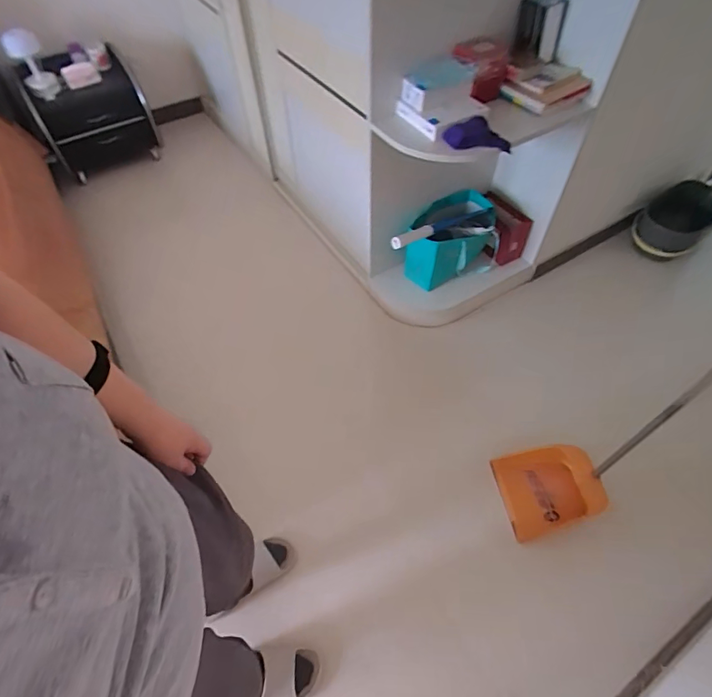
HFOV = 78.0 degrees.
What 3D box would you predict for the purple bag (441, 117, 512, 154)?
[{"bbox_3d":[0.316,-0.554,1.138,0.168,0.061,0.070,9,56,8],"label":"purple bag"}]

